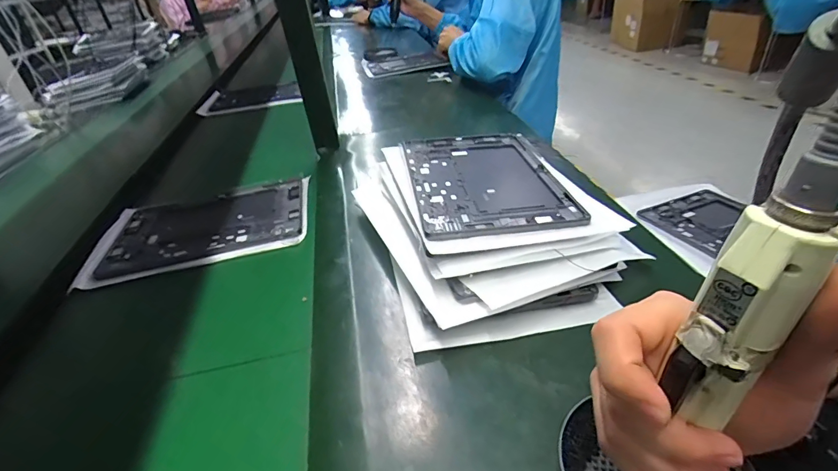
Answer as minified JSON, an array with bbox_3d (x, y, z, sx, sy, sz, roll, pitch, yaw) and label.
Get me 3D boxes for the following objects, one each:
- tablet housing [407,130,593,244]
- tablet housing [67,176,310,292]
[{"bbox_3d":[0.077,-0.072,0.527,0.173,0.008,0.260,-6,34,-5],"label":"tablet housing"},{"bbox_3d":[-0.303,-0.011,0.600,0.293,0.015,0.193,-11,36,-5],"label":"tablet housing"}]

